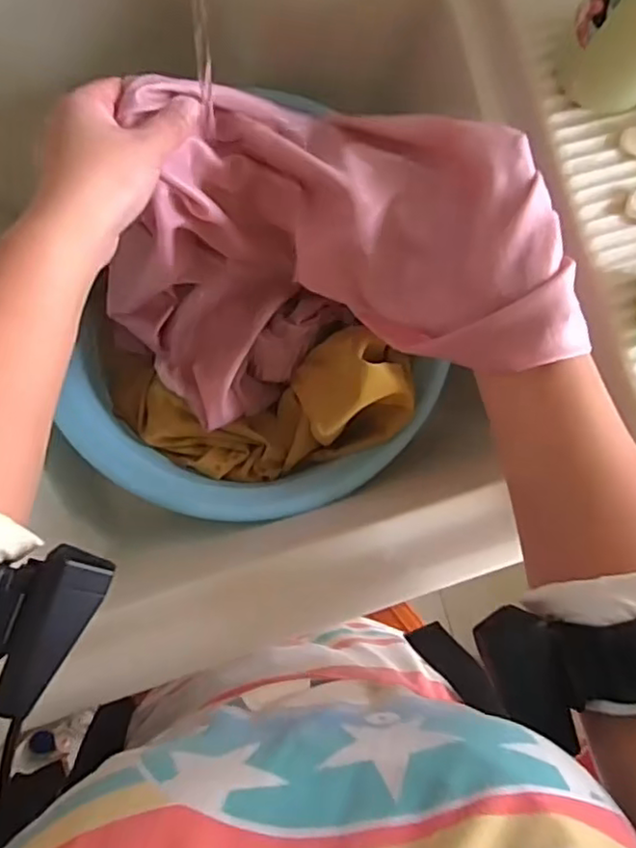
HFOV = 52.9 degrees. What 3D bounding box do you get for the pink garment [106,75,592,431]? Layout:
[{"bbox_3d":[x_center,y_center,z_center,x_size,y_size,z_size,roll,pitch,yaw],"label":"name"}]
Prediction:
[{"bbox_3d":[-0.007,-0.109,0.431,0.240,0.227,0.186,-9,90,-7],"label":"pink garment"}]

